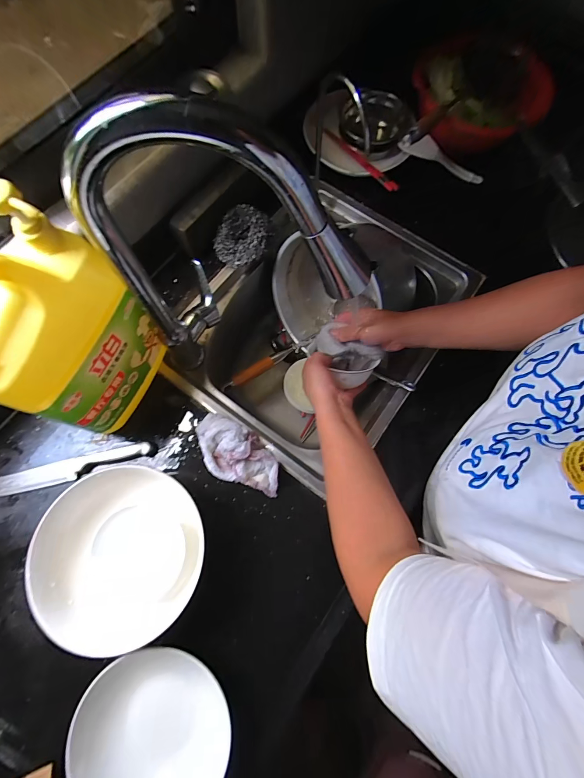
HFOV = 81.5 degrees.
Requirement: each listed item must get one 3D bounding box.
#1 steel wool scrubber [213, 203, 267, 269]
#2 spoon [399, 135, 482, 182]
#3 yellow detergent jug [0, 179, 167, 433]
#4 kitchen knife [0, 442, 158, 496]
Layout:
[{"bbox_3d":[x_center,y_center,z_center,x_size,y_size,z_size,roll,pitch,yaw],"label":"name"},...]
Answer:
[{"bbox_3d":[-0.086,-0.270,0.602,0.078,0.041,0.099,29,75,7],"label":"steel wool scrubber"},{"bbox_3d":[0.288,-0.432,0.642,0.171,0.039,0.022,16,73,-15],"label":"spoon"},{"bbox_3d":[-0.252,-0.059,0.394,0.085,0.245,0.182,18,74,4],"label":"yellow detergent jug"},{"bbox_3d":[-0.347,0.124,0.503,0.288,0.010,0.033,-13,74,-5],"label":"kitchen knife"}]

